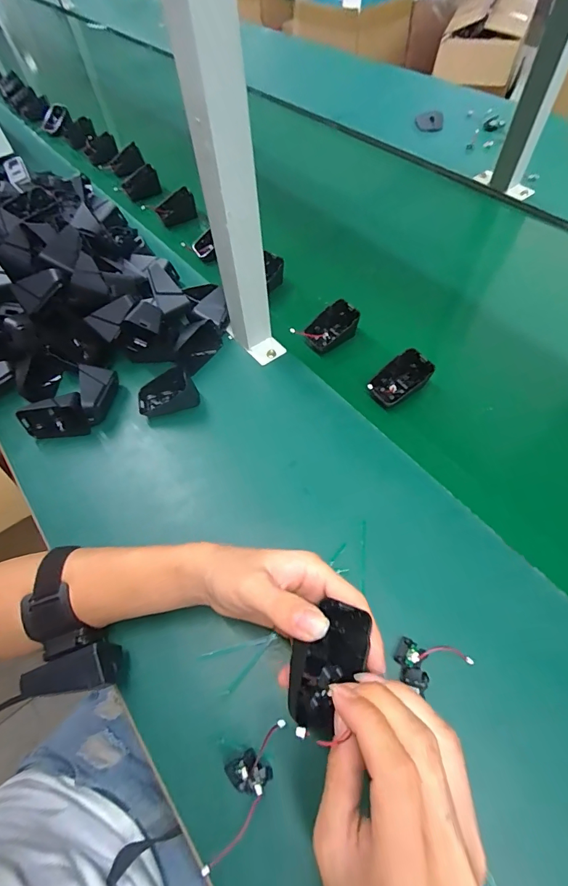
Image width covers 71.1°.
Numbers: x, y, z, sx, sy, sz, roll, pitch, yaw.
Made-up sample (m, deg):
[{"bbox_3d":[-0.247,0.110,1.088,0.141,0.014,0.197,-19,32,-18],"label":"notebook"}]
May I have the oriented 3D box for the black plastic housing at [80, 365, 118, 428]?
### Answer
[{"bbox_3d":[-0.224,-0.059,0.484,0.035,0.045,0.064,-10,58,-1],"label":"black plastic housing"}]

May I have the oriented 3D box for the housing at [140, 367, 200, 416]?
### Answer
[{"bbox_3d":[-0.144,-0.060,0.486,0.071,0.032,0.044,-21,60,-8],"label":"housing"}]

